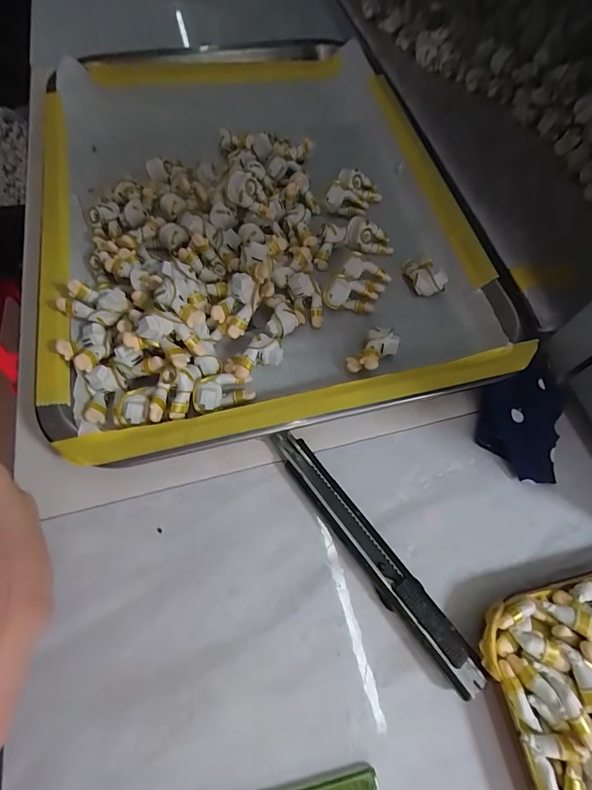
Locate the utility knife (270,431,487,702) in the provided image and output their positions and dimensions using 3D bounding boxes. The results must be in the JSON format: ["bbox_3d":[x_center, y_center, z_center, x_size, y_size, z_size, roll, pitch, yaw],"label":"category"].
[{"bbox_3d":[0.032,0.068,0.172,0.017,0.011,0.128,-32,69,-16],"label":"utility knife"}]

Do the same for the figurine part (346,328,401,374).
[{"bbox_3d":[0.042,-0.024,0.207,0.029,0.012,0.016,-41,71,-19],"label":"figurine part"}]

